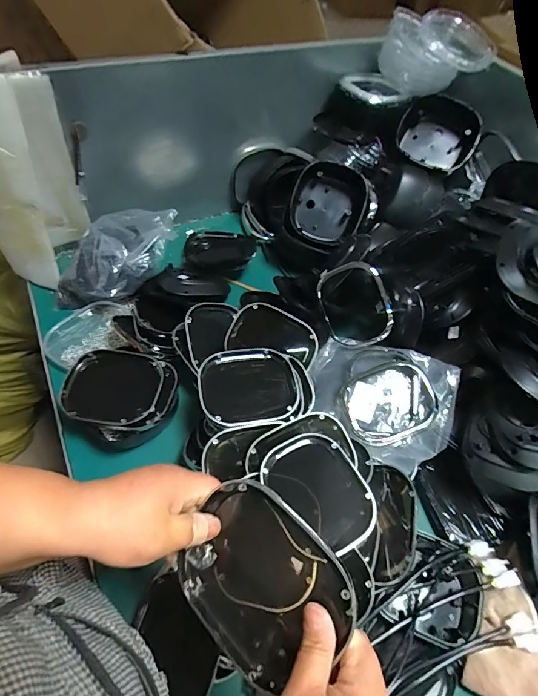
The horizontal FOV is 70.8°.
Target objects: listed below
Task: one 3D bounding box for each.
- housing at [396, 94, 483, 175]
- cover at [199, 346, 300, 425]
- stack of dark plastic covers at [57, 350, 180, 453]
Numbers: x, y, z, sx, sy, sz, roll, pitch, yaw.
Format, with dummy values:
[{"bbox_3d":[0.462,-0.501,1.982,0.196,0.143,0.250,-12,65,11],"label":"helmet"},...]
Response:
[{"bbox_3d":[0.334,-0.422,0.756,0.151,0.099,0.103,16,55,5],"label":"housing"},{"bbox_3d":[-0.028,0.056,0.553,0.141,0.028,0.114,-11,57,-13],"label":"cover"},{"bbox_3d":[-0.220,0.079,0.579,0.156,0.071,0.131,15,55,5],"label":"stack of dark plastic covers"}]

